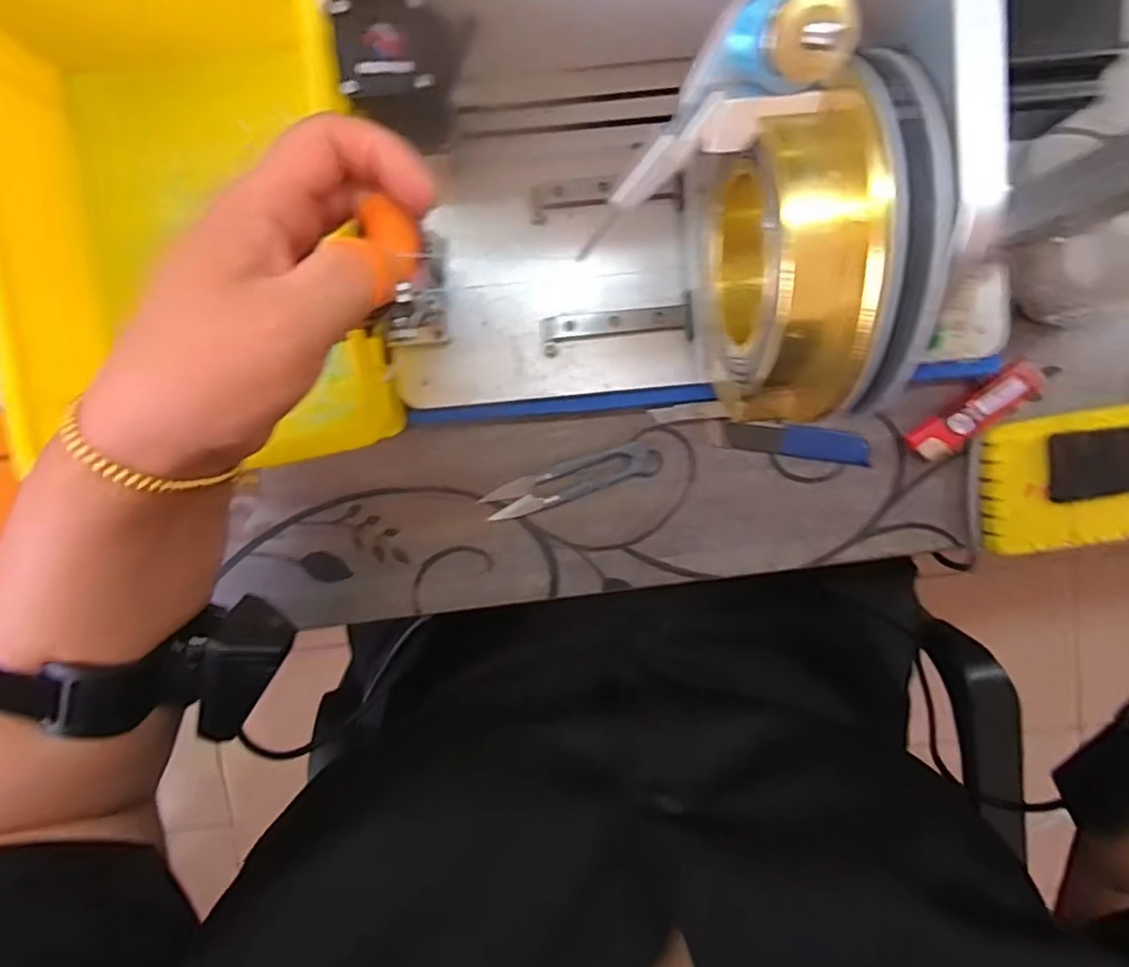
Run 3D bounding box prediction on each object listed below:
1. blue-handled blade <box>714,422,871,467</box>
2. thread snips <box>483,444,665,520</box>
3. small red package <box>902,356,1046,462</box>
[{"bbox_3d":[0.140,-0.025,0.377,0.092,0.012,0.019,8,96,-1],"label":"blue-handled blade"},{"bbox_3d":[0.005,-0.001,0.385,0.110,0.004,0.022,-17,96,1],"label":"thread snips"},{"bbox_3d":[0.242,-0.042,0.371,0.078,0.019,0.022,-37,95,3],"label":"small red package"}]

